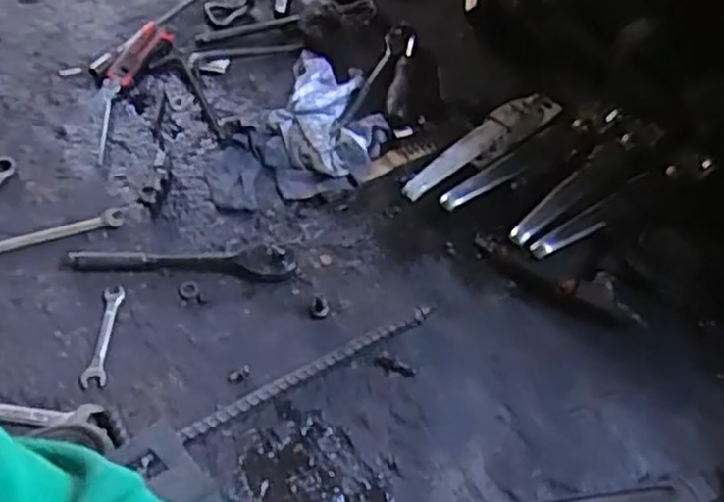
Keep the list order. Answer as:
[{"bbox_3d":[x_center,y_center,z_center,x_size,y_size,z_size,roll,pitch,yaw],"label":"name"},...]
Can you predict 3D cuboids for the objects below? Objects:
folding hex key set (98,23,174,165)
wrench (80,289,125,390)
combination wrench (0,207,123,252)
[{"bbox_3d":[-0.319,-0.226,1.013,0.044,0.024,0.247,12,52,6],"label":"folding hex key set"},{"bbox_3d":[-0.267,0.087,0.783,0.024,0.011,0.115,2,52,-1],"label":"wrench"},{"bbox_3d":[-0.358,-0.018,0.850,0.170,0.010,0.030,-17,55,-16],"label":"combination wrench"}]

